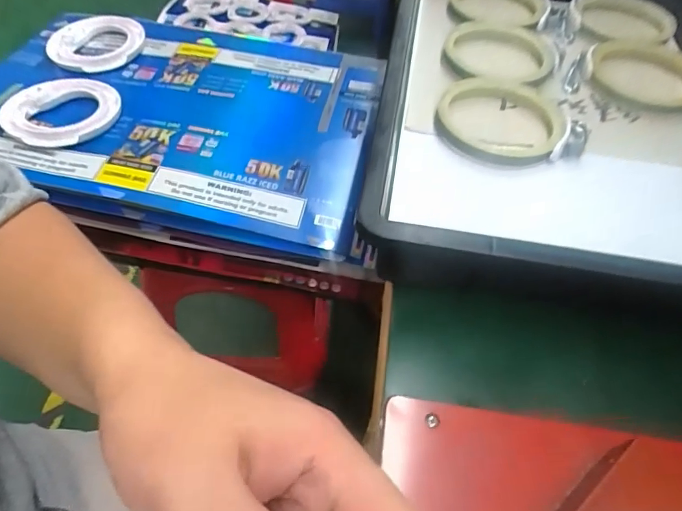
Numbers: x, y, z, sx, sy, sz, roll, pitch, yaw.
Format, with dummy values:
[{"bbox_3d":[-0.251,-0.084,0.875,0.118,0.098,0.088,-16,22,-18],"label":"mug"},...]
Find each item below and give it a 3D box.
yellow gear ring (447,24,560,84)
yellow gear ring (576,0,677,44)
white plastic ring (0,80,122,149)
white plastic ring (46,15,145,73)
[{"bbox_3d":[0.186,-0.230,0.533,0.125,0.015,0.120,2,53,-3],"label":"yellow gear ring"},{"bbox_3d":[0.358,-0.299,0.580,0.121,0.018,0.099,26,56,14],"label":"yellow gear ring"},{"bbox_3d":[-0.352,-0.185,0.589,0.137,0.025,0.137,2,53,-3],"label":"white plastic ring"},{"bbox_3d":[-0.364,-0.321,0.691,0.127,0.021,0.127,2,53,-3],"label":"white plastic ring"}]

